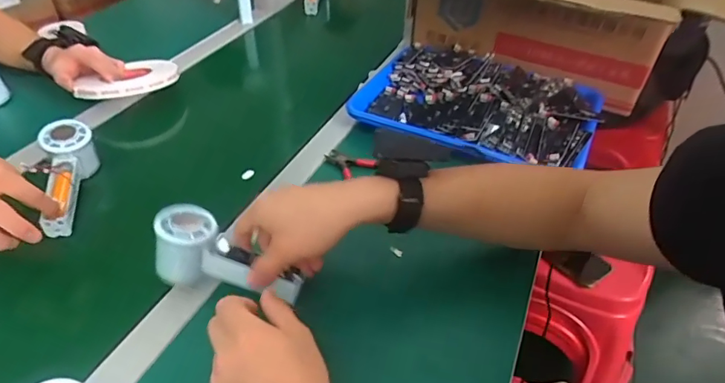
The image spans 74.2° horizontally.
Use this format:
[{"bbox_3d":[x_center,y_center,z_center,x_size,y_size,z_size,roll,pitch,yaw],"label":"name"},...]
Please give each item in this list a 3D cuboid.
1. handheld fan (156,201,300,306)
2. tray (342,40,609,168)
[{"bbox_3d":[-0.135,0.068,0.476,0.156,0.050,0.062,24,43,2],"label":"handheld fan"},{"bbox_3d":[0.171,-0.136,0.724,0.337,0.040,0.265,23,45,22],"label":"tray"}]

